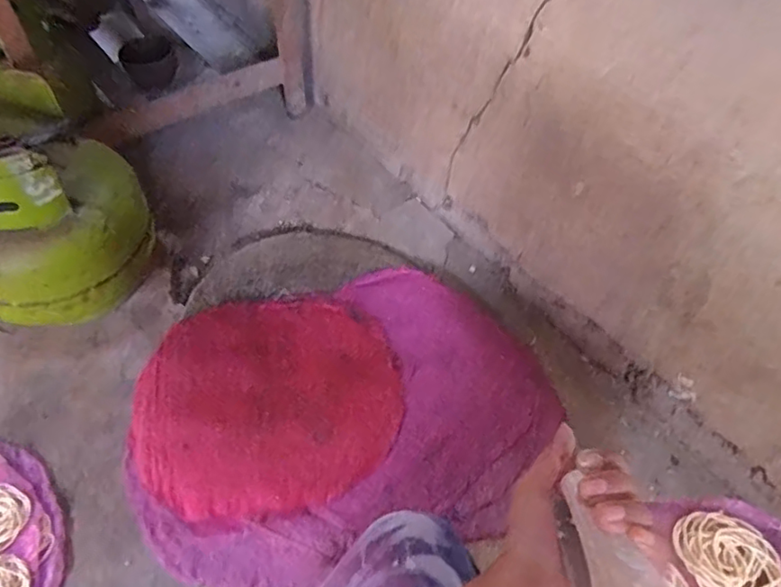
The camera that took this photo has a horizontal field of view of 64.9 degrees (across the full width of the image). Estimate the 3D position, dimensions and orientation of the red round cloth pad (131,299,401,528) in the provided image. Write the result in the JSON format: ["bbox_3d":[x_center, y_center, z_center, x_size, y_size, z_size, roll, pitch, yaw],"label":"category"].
[{"bbox_3d":[-0.157,0.131,0.806,0.319,0.047,0.324,1,53,-2],"label":"red round cloth pad"}]

